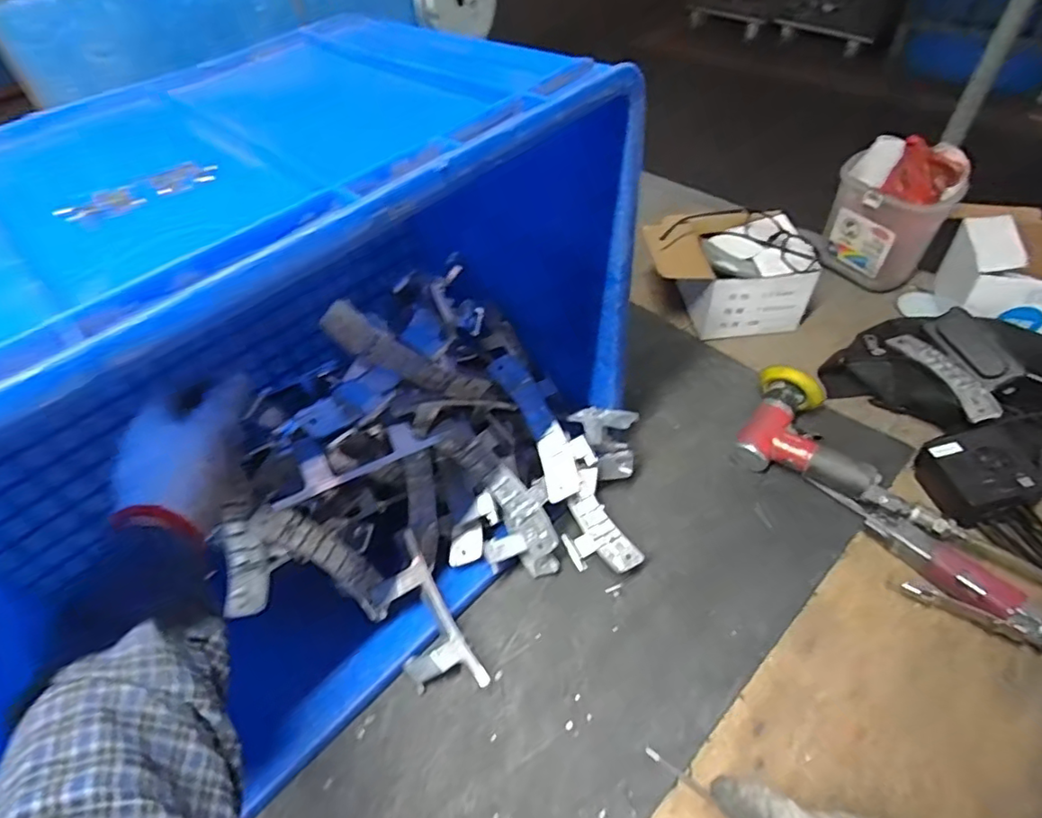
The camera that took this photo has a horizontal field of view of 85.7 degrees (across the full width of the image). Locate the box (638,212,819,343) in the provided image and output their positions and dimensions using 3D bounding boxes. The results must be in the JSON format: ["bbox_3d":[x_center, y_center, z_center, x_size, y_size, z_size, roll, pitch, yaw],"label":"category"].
[{"bbox_3d":[0.269,-0.180,0.747,0.189,0.109,0.126,-4,50,1],"label":"box"}]

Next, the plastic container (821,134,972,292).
[{"bbox_3d":[0.483,-0.262,0.754,0.095,0.161,0.134,-23,52,-15],"label":"plastic container"}]

